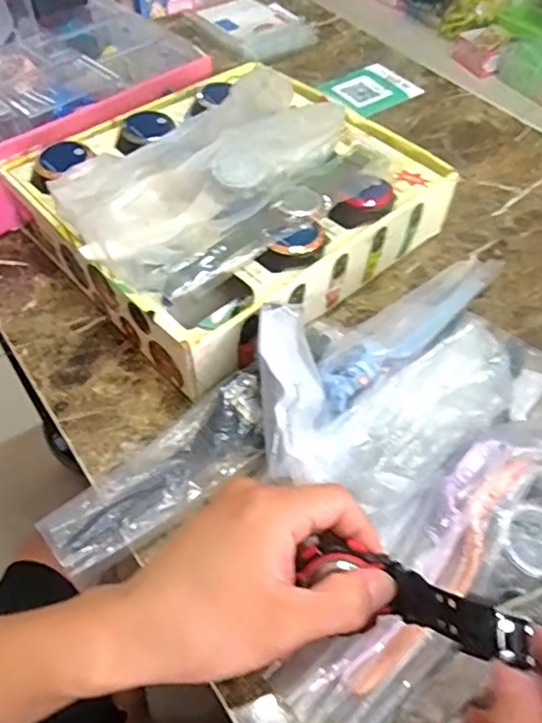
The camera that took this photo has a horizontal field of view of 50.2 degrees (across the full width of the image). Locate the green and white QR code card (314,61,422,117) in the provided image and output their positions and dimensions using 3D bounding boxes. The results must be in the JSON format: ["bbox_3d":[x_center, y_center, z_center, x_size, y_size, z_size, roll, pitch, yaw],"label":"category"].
[{"bbox_3d":[0.115,-0.309,0.660,0.098,0.008,0.080,-31,60,-22],"label":"green and white QR code card"}]

